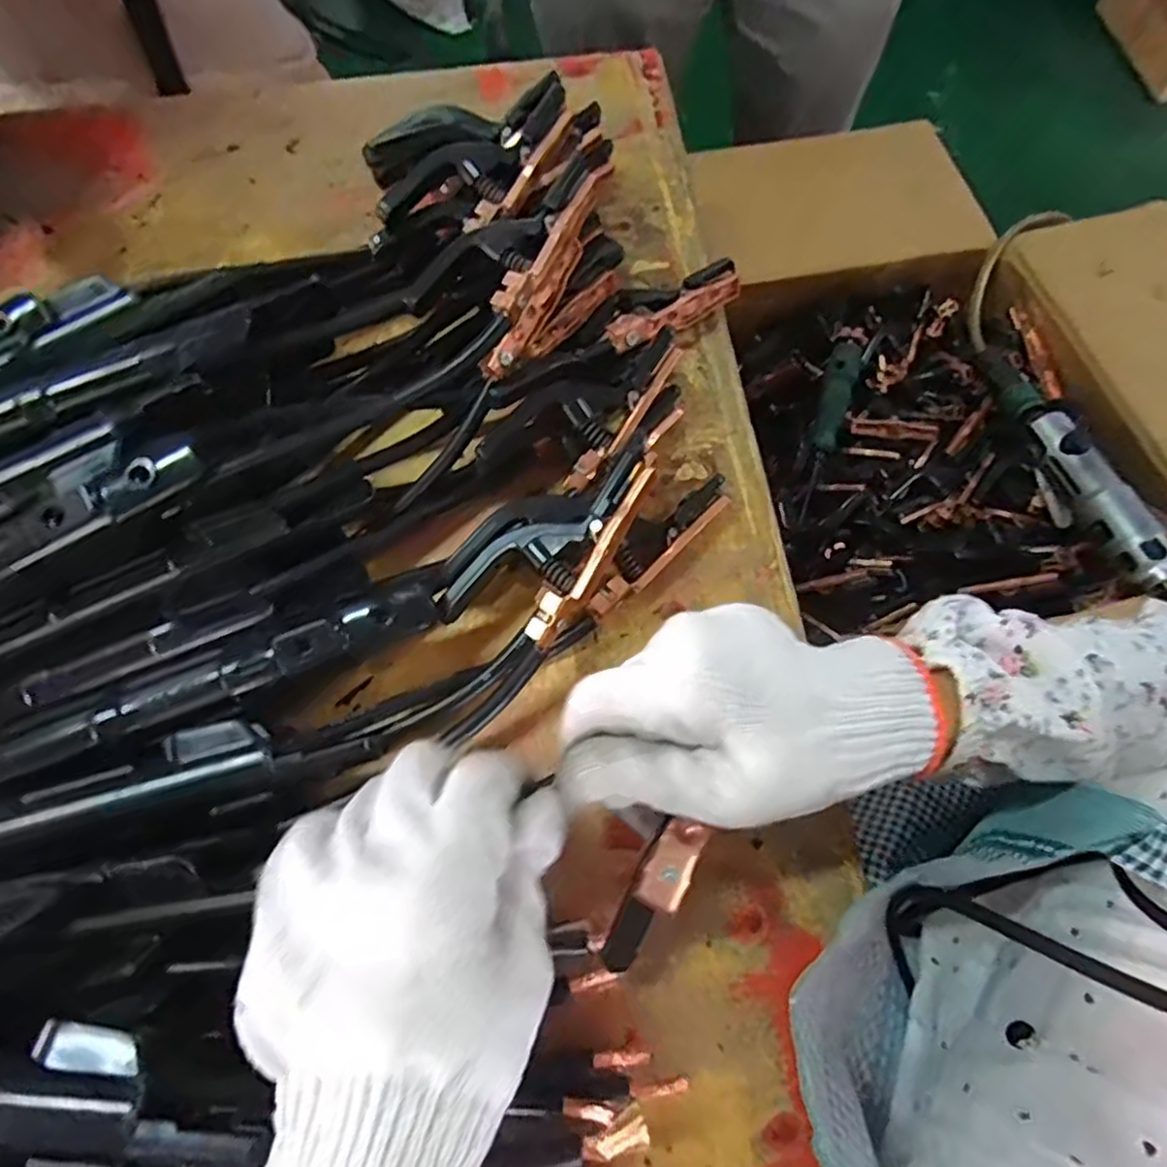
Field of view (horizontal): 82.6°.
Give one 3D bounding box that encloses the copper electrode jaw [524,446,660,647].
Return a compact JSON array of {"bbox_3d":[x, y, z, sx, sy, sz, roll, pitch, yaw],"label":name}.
[{"bbox_3d":[0.006,-0.016,0.301,0.018,0.009,0.100,32,85,10],"label":"copper electrode jaw"}]

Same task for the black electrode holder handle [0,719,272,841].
[{"bbox_3d":[-0.206,0.085,0.261,0.154,0.020,0.022,-18,72,-7],"label":"black electrode holder handle"}]

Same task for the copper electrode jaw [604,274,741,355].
[{"bbox_3d":[0.053,-0.155,0.391,0.093,0.027,0.017,-29,73,-11],"label":"copper electrode jaw"}]

